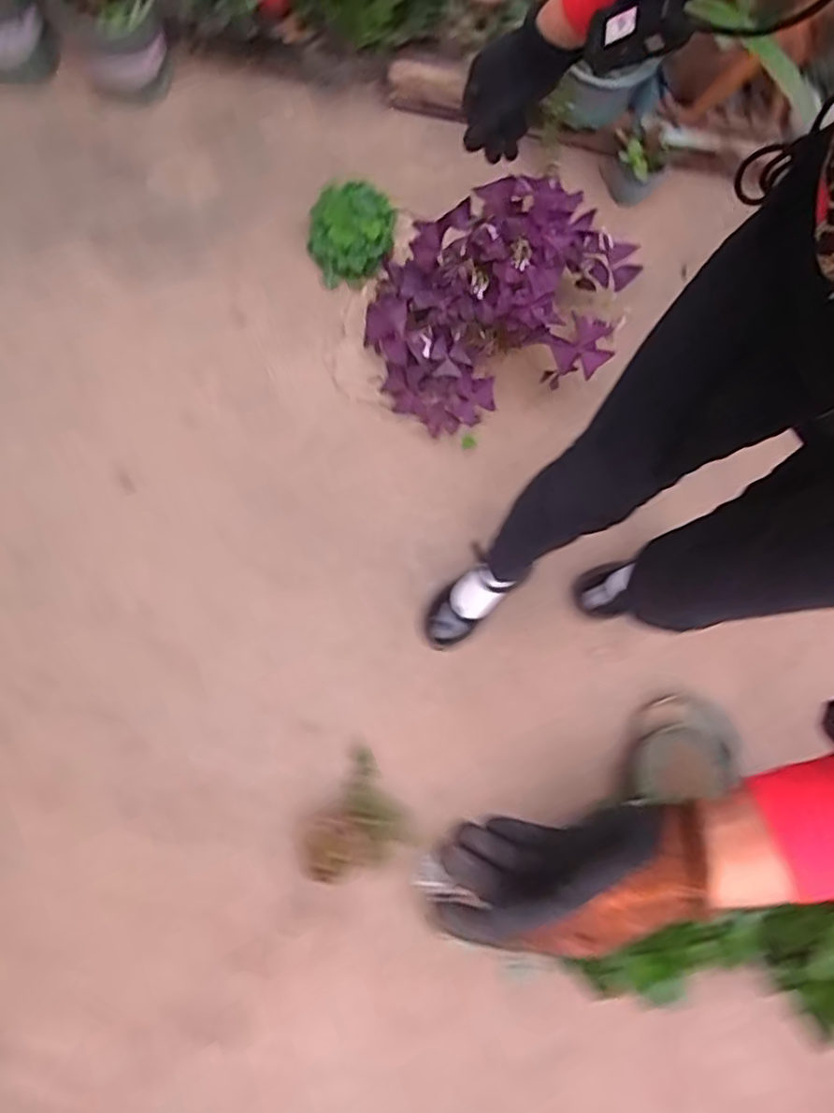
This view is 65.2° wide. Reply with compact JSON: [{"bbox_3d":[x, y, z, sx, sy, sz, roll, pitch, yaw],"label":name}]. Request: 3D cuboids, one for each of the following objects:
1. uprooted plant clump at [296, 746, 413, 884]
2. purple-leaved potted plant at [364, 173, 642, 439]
[{"bbox_3d":[-0.125,0.453,1.126,0.175,0.064,0.176,-27,74,-11],"label":"uprooted plant clump"},{"bbox_3d":[0.173,-0.490,1.262,0.522,0.277,0.318,-19,72,-9],"label":"purple-leaved potted plant"}]

